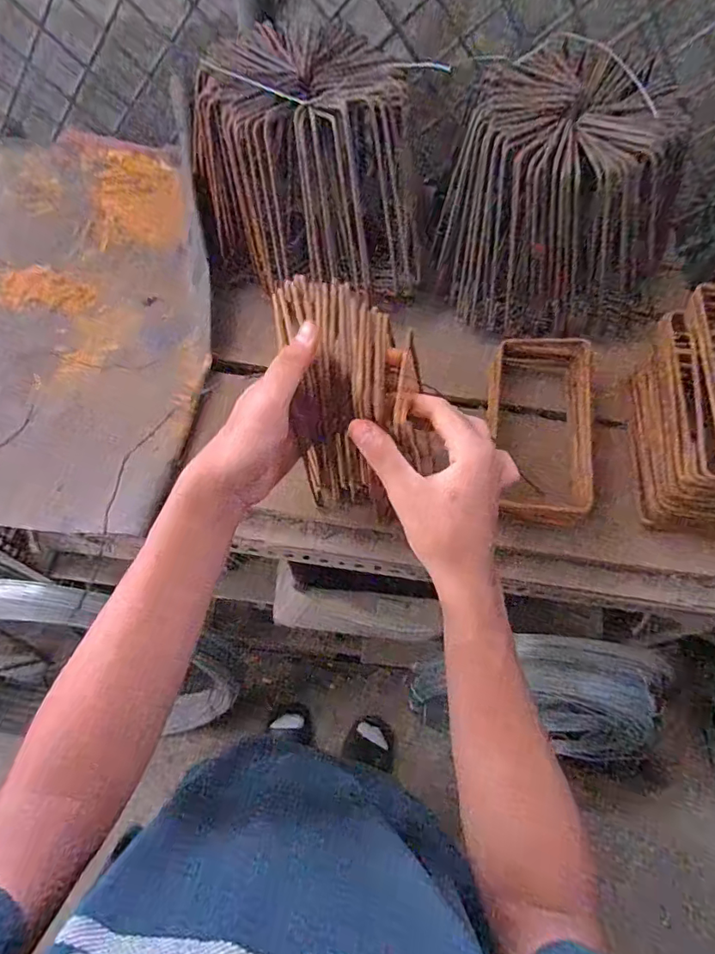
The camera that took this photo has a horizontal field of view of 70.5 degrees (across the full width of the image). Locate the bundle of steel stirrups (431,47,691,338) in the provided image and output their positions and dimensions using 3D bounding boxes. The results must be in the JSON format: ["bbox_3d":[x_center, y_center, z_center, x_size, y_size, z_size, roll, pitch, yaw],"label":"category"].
[{"bbox_3d":[0.223,-0.299,0.563,0.237,0.182,0.200,9,65,1],"label":"bundle of steel stirrups"}]

